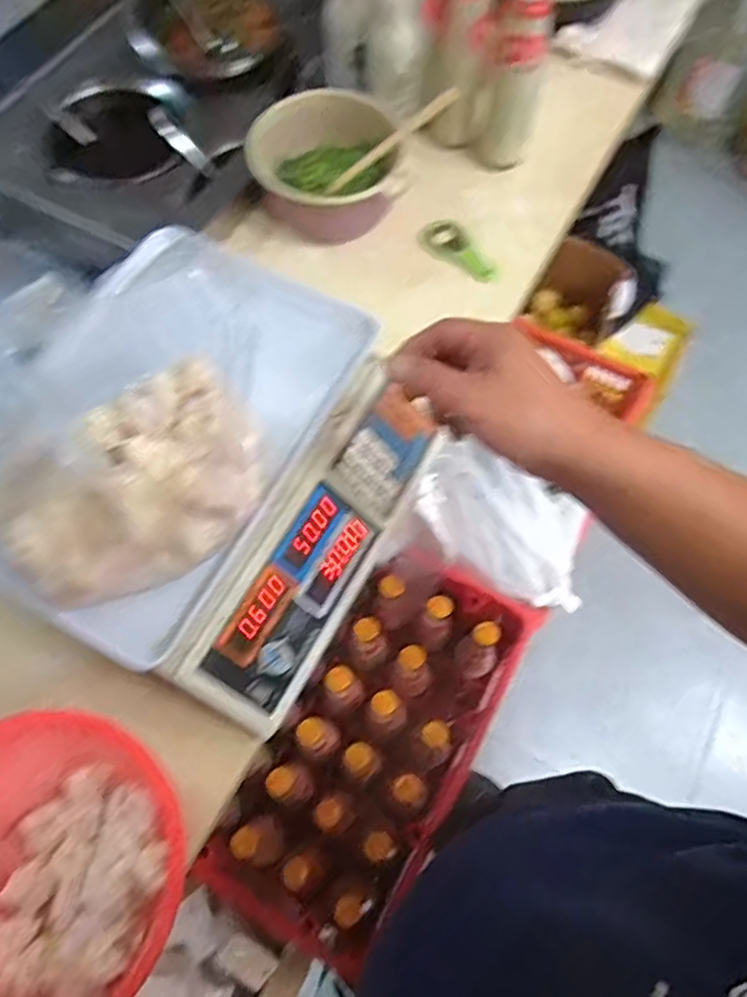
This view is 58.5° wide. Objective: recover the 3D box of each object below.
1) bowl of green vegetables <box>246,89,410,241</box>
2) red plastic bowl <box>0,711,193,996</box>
[{"bbox_3d":[-0.047,-0.361,0.742,0.164,0.085,0.144,-1,66,0],"label":"bowl of green vegetables"},{"bbox_3d":[-0.236,0.255,0.476,0.209,0.079,0.190,0,66,1],"label":"red plastic bowl"}]

